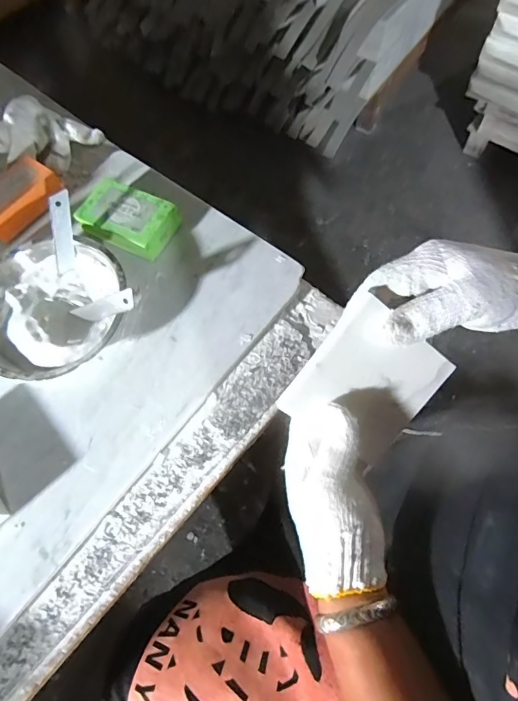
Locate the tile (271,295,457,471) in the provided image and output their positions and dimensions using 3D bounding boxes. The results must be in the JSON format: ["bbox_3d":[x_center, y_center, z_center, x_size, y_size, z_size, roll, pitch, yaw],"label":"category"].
[{"bbox_3d":[0.081,0.025,0.311,0.099,0.006,0.097,35,96,-21],"label":"tile"}]

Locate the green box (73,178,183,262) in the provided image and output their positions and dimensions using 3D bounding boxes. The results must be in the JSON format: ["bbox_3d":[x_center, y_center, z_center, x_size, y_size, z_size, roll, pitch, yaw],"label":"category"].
[{"bbox_3d":[-0.140,-0.141,0.457,0.094,0.030,0.060,24,70,12],"label":"green box"}]

